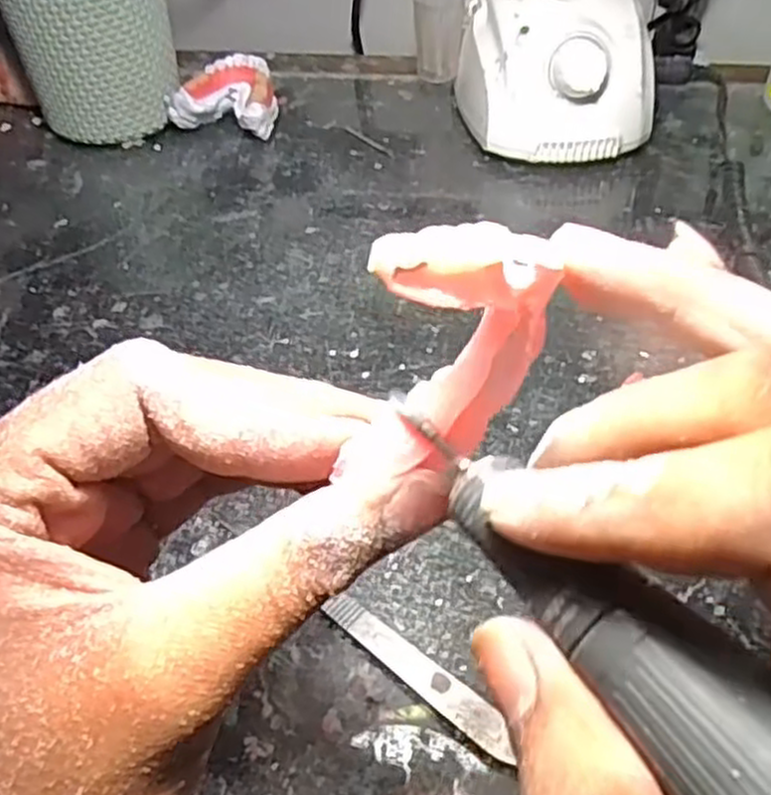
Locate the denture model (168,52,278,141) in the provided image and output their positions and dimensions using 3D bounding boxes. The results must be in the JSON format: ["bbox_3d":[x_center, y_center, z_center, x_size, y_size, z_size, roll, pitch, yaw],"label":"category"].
[{"bbox_3d":[-0.097,-0.188,0.499,0.061,0.033,0.052,10,48,11],"label":"denture model"}]

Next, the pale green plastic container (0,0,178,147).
[{"bbox_3d":[-0.174,-0.219,0.469,0.085,0.120,0.073,-17,49,-13],"label":"pale green plastic container"}]

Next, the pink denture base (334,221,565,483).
[{"bbox_3d":[0.016,-0.014,0.150,0.013,0.053,0.041,29,55,26],"label":"pink denture base"}]

